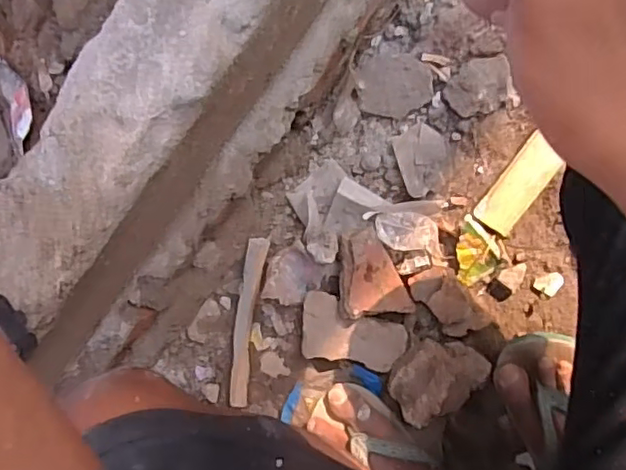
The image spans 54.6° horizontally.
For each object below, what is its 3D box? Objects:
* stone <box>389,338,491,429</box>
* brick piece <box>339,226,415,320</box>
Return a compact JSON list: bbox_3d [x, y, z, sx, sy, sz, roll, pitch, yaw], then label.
[{"bbox_3d":[0.132,0.150,0.641,0.103,0.048,0.070,-36,58,0],"label":"stone"},{"bbox_3d":[0.064,0.039,0.638,0.071,0.021,0.088,-6,91,-8],"label":"brick piece"}]

